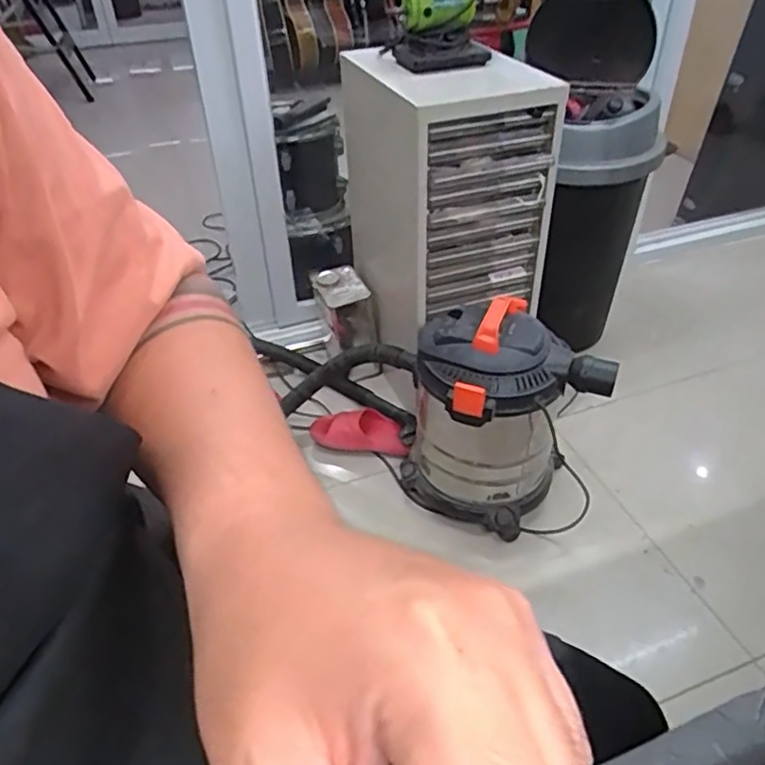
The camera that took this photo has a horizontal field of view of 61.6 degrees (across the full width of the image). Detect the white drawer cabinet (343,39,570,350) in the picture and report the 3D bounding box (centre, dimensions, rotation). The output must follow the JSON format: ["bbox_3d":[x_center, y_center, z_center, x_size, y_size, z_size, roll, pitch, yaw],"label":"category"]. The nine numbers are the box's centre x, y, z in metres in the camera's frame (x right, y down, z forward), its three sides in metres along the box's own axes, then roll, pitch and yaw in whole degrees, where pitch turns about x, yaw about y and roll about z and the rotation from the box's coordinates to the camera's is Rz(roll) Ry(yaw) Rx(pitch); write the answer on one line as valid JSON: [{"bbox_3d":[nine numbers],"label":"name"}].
[{"bbox_3d":[0.137,-0.372,1.340,0.347,0.510,0.435,-10,40,-9],"label":"white drawer cabinet"}]

